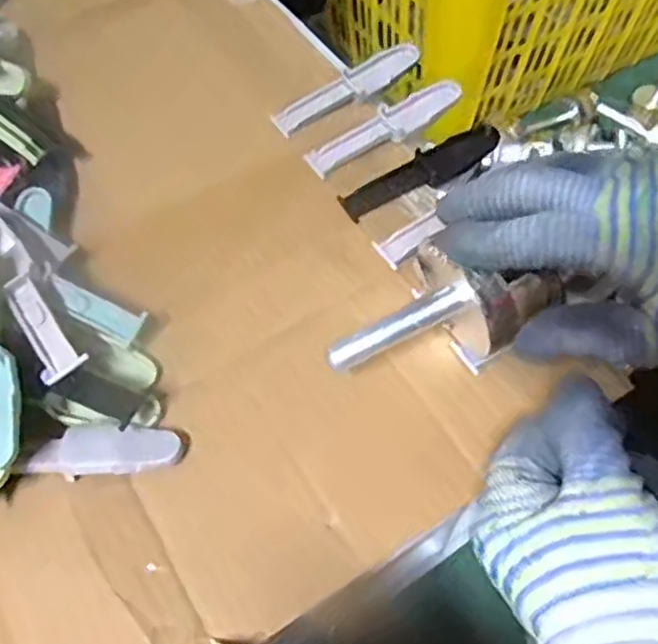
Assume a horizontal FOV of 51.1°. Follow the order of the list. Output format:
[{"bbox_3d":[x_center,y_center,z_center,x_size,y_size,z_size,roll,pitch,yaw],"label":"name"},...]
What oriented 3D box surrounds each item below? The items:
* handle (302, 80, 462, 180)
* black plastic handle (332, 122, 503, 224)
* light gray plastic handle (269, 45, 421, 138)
[{"bbox_3d":[0.035,-0.119,0.417,0.103,0.018,0.021,-27,62,-15],"label":"handle"},{"bbox_3d":[0.055,-0.088,0.403,0.103,0.012,0.023,-26,62,-14],"label":"black plastic handle"},{"bbox_3d":[0.013,-0.146,0.431,0.105,0.014,0.020,-32,64,-17],"label":"light gray plastic handle"}]

